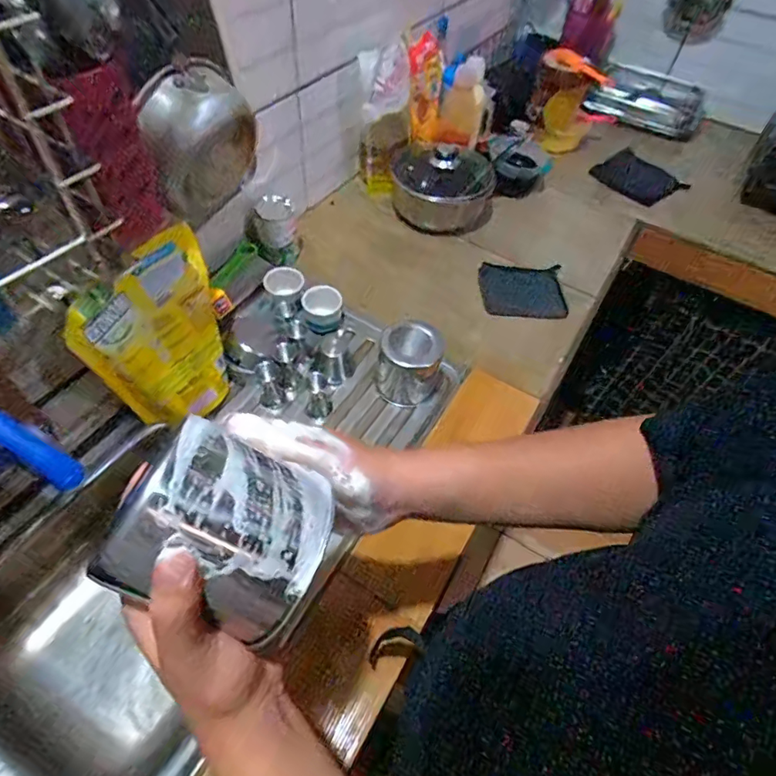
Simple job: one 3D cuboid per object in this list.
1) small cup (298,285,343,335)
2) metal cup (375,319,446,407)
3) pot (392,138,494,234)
[{"bbox_3d":[-0.112,-0.131,0.829,0.071,0.053,0.058,-3,55,-8],"label":"small cup"},{"bbox_3d":[0.033,-0.035,0.766,0.094,0.114,0.085,13,55,4],"label":"metal cup"},{"bbox_3d":[0.113,-0.432,1.016,0.204,0.134,0.178,13,55,4],"label":"pot"}]

